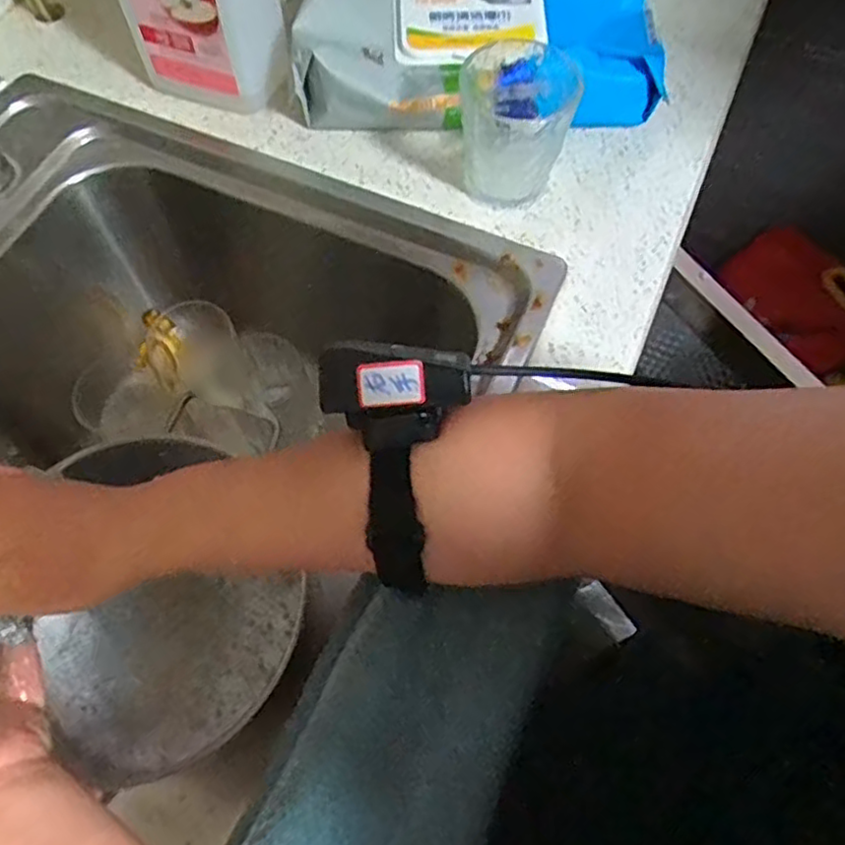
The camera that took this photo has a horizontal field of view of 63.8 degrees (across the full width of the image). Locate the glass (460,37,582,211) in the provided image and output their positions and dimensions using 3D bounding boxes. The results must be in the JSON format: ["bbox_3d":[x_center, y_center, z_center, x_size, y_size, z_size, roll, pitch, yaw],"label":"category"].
[{"bbox_3d":[0.059,-0.191,0.448,0.069,0.080,0.073,15,66,5],"label":"glass"}]

